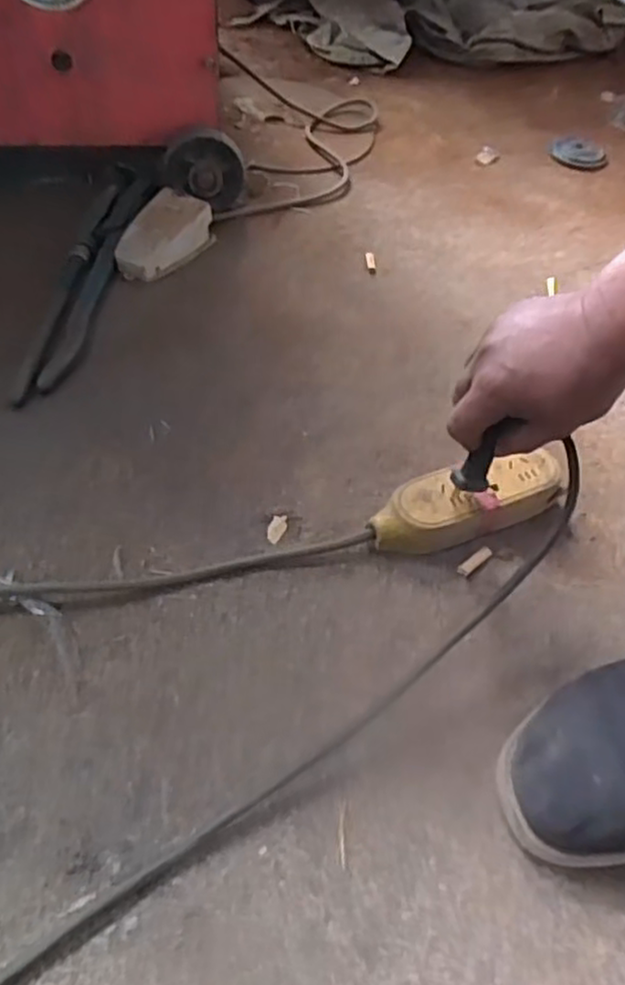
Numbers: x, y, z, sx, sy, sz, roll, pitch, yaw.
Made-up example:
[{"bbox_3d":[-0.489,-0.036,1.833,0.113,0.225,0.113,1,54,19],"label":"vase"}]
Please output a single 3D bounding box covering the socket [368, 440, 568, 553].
[{"bbox_3d":[0.125,0.006,0.565,0.165,0.040,0.054,-16,54,-18],"label":"socket"}]

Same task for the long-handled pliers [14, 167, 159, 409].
[{"bbox_3d":[-0.227,-0.234,0.735,0.049,0.021,0.385,7,50,0],"label":"long-handled pliers"}]

